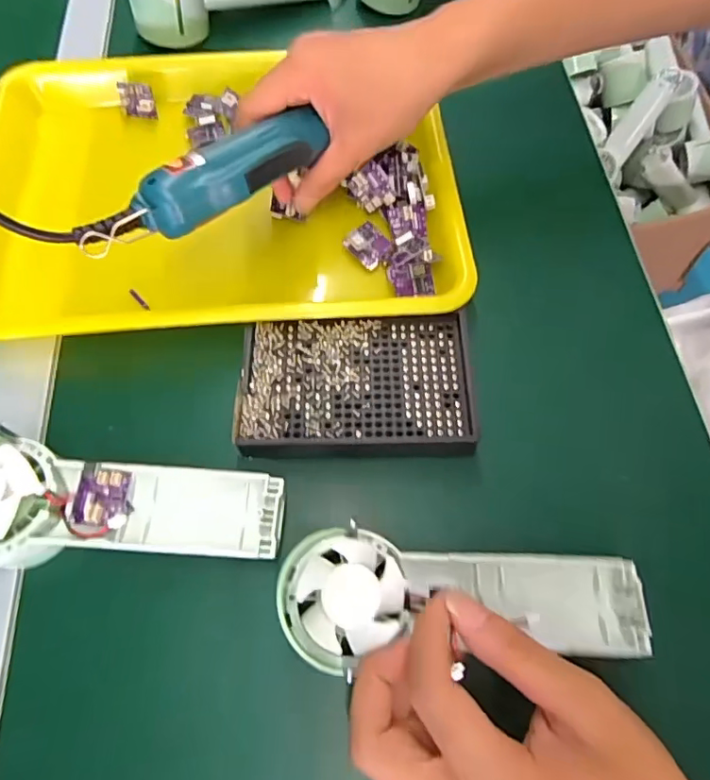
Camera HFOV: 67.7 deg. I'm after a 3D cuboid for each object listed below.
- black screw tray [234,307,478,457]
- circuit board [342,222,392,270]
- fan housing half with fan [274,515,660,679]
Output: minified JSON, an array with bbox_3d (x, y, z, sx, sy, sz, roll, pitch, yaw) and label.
[{"bbox_3d":[0.001,-0.004,0.316,0.135,0.014,0.090,-1,65,-1],"label":"black screw tray"},{"bbox_3d":[0.010,-0.101,0.366,0.026,0.005,0.030,-40,71,-17],"label":"circuit board"},{"bbox_3d":[0.054,0.100,0.255,0.175,0.030,0.059,4,65,-6],"label":"fan housing half with fan"}]

